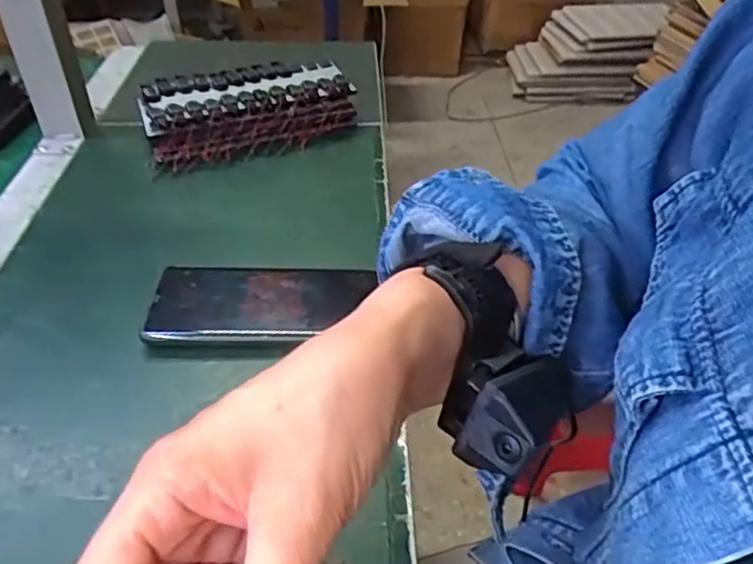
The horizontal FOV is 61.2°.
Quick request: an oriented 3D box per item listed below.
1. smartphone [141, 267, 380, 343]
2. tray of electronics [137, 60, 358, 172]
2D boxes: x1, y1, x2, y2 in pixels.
[{"bbox_3d":[-0.080,0.014,0.450,0.152,0.005,0.066,0,45,-5],"label":"smartphone"},{"bbox_3d":[-0.129,-0.173,0.654,0.205,0.056,0.122,-14,43,-21],"label":"tray of electronics"}]

